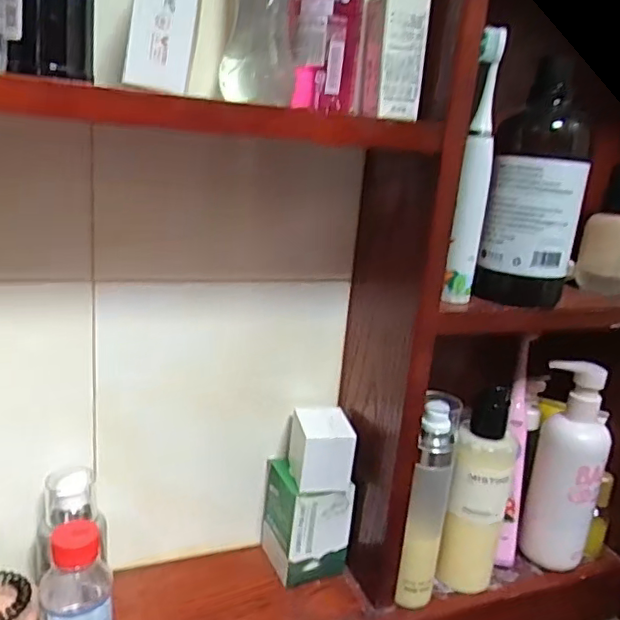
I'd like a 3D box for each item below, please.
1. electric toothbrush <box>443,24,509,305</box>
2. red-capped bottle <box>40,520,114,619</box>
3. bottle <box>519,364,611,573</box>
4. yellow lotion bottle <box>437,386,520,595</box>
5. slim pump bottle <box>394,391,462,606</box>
[{"bbox_3d":[0.117,-0.097,0.416,0.023,0.180,0.023,9,16,13],"label":"electric toothbrush"},{"bbox_3d":[-0.152,0.191,0.390,0.044,0.103,0.044,-1,17,-21],"label":"red-capped bottle"},{"bbox_3d":[0.230,0.137,0.530,0.059,0.182,0.048,15,19,32],"label":"bottle"},{"bbox_3d":[0.138,0.152,0.487,0.045,0.167,0.045,12,17,23],"label":"yellow lotion bottle"},{"bbox_3d":[0.093,0.150,0.463,0.029,0.171,0.035,10,17,17],"label":"slim pump bottle"}]

